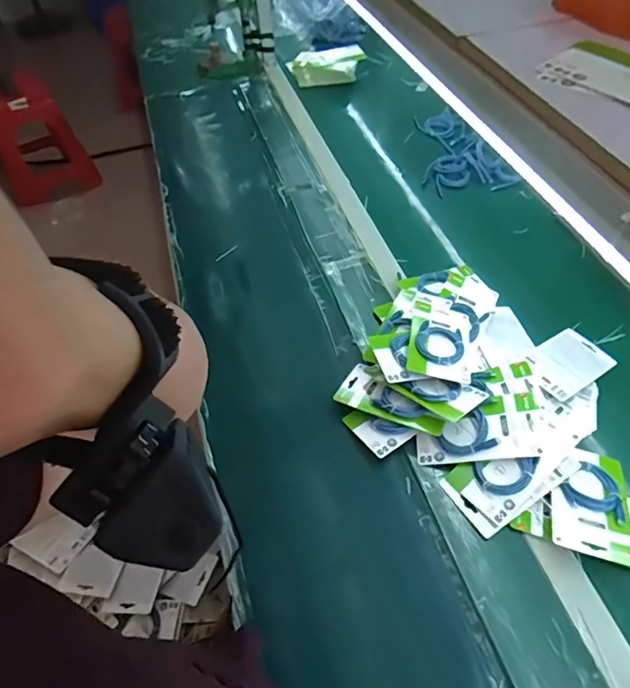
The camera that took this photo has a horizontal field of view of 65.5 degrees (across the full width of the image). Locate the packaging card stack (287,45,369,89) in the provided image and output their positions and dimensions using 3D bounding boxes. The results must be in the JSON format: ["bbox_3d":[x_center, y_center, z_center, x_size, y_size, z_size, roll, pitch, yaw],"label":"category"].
[{"bbox_3d":[0.038,-0.882,1.534,0.237,0.067,0.127,-3,51,0],"label":"packaging card stack"}]

